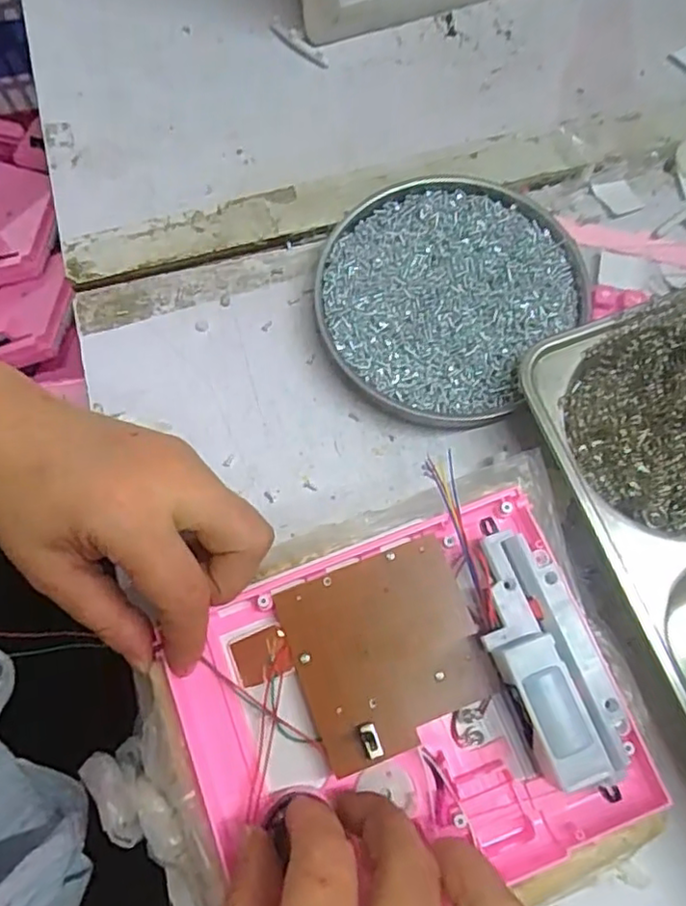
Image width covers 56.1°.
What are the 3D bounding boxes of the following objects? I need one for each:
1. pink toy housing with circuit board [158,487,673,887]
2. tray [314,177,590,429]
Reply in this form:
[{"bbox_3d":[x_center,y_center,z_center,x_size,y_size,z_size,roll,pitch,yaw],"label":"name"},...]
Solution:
[{"bbox_3d":[0.021,0.099,0.243,0.161,0.041,0.130,-20,73,-4],"label":"pink toy housing with circuit board"},{"bbox_3d":[0.052,-0.082,0.335,0.124,0.022,0.132,0,72,1],"label":"tray"}]

